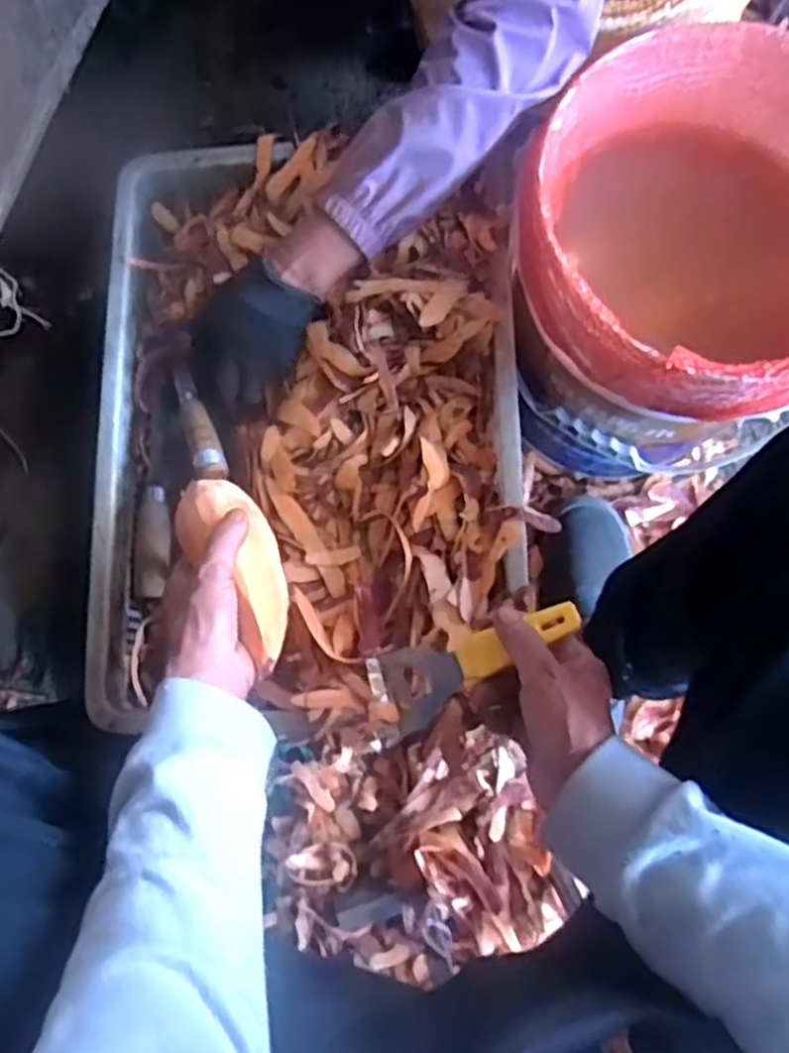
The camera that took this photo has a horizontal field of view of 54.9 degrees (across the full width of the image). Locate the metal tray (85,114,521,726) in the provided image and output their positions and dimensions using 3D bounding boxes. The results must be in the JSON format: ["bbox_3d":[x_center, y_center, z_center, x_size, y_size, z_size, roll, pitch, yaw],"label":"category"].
[{"bbox_3d":[-0.077,-0.100,0.682,0.364,0.092,0.532,-3,77,1],"label":"metal tray"}]

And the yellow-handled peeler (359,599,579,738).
[{"bbox_3d":[0.054,0.091,0.511,0.148,0.014,0.054,-25,78,13],"label":"yellow-handled peeler"}]

